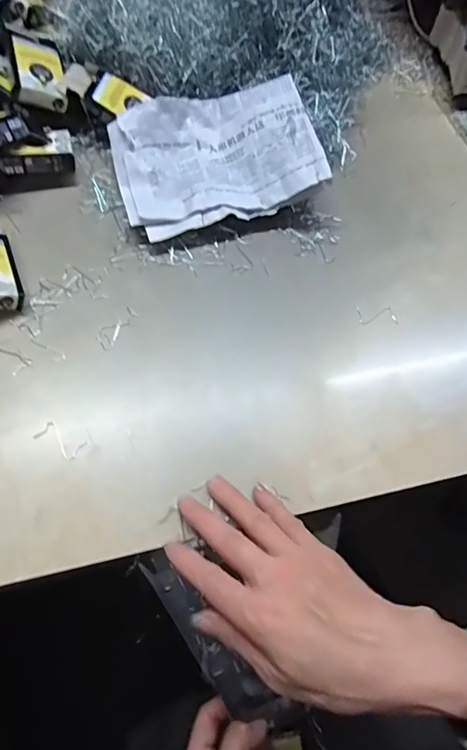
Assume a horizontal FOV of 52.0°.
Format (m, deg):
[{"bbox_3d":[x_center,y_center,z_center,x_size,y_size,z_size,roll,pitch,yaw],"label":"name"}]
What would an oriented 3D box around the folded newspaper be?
[{"bbox_3d":[-0.018,-0.211,0.470,0.186,0.057,0.141,-14,64,-11],"label":"folded newspaper"}]

